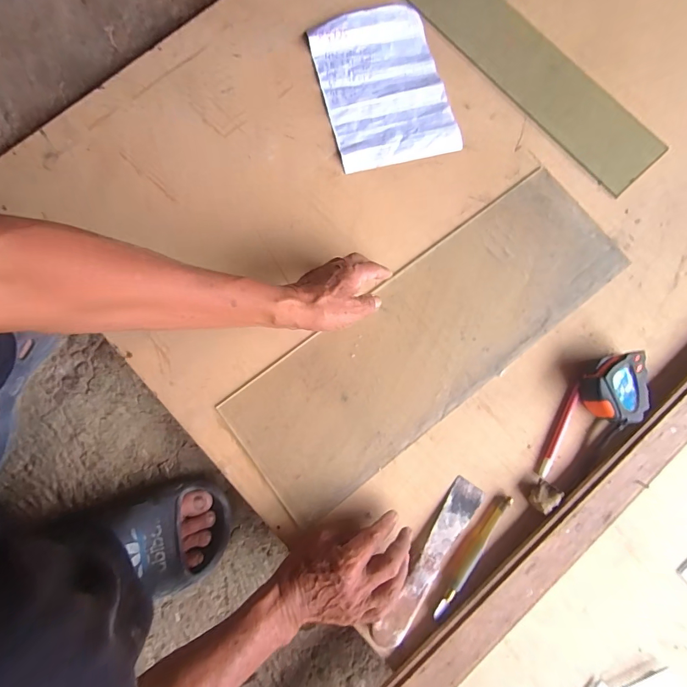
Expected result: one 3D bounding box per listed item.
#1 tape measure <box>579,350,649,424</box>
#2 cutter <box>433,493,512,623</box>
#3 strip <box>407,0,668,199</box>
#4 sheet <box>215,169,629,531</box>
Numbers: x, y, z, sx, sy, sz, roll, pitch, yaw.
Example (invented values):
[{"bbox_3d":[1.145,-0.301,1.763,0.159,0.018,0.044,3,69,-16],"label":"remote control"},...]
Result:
[{"bbox_3d":[0.340,0.055,0.474,0.075,0.040,0.088,1,79,-1],"label":"tape measure"},{"bbox_3d":[0.148,0.243,0.435,0.020,0.017,0.155,38,81,6],"label":"cutter"},{"bbox_3d":[0.248,-0.449,0.571,0.112,0.010,0.551,-43,86,-7],"label":"strip"},{"bbox_3d":[0.118,-0.013,0.494,0.552,0.009,0.186,-37,82,-7],"label":"sheet"}]

